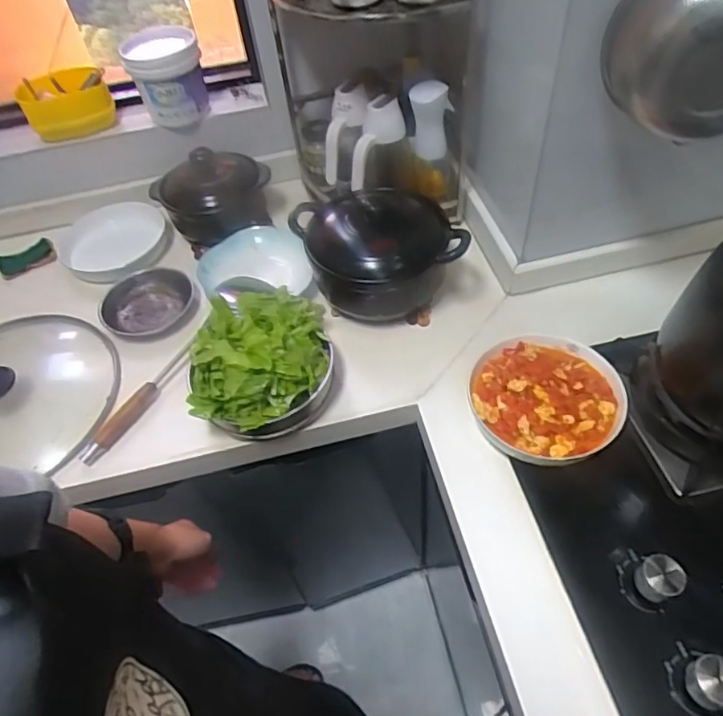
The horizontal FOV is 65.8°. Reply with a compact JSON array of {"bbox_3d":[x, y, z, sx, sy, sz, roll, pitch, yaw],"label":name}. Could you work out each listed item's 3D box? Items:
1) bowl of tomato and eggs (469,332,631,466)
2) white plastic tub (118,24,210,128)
[{"bbox_3d":[0.234,0.045,0.710,0.181,0.061,0.183,-3,51,4],"label":"bowl of tomato and eggs"},{"bbox_3d":[-0.325,-0.473,0.942,0.121,0.123,0.133,-15,52,-5],"label":"white plastic tub"}]

